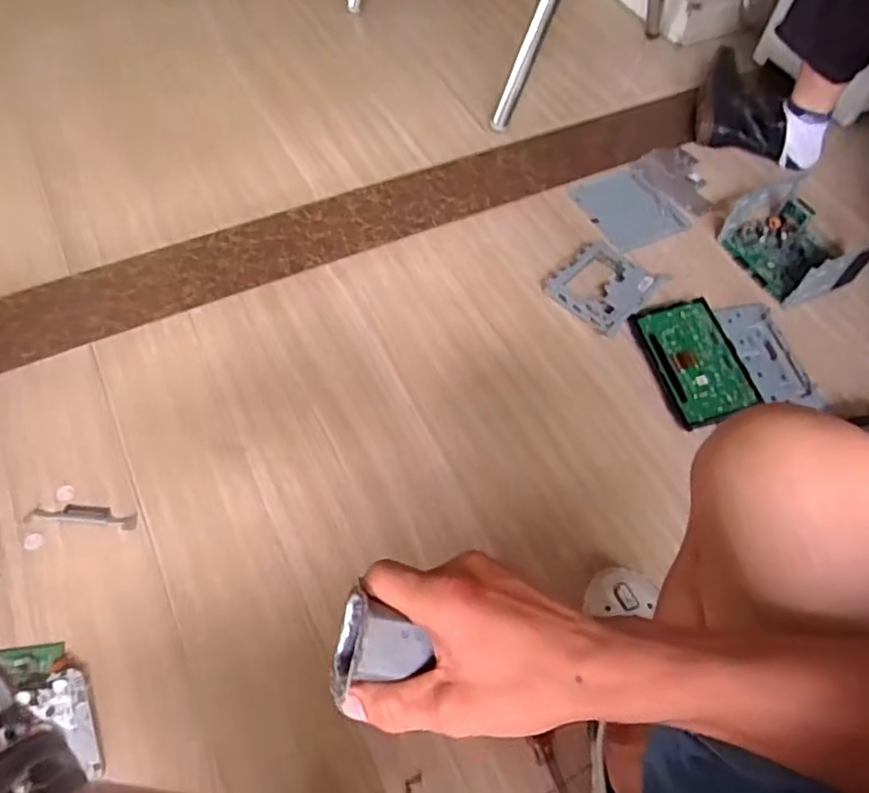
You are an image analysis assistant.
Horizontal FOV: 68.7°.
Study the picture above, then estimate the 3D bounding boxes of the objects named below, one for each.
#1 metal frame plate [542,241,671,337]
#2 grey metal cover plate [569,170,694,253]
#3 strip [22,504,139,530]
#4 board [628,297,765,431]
[{"bbox_3d":[0.273,-0.185,1.034,0.141,0.033,0.151,37,64,20],"label":"metal frame plate"},{"bbox_3d":[0.361,-0.352,1.173,0.150,0.012,0.186,-24,61,-16],"label":"grey metal cover plate"},{"bbox_3d":[-0.447,0.151,0.807,0.139,0.004,0.028,4,57,1],"label":"strip"},{"bbox_3d":[0.396,-0.059,0.961,0.125,0.022,0.208,-12,59,-9],"label":"board"}]

